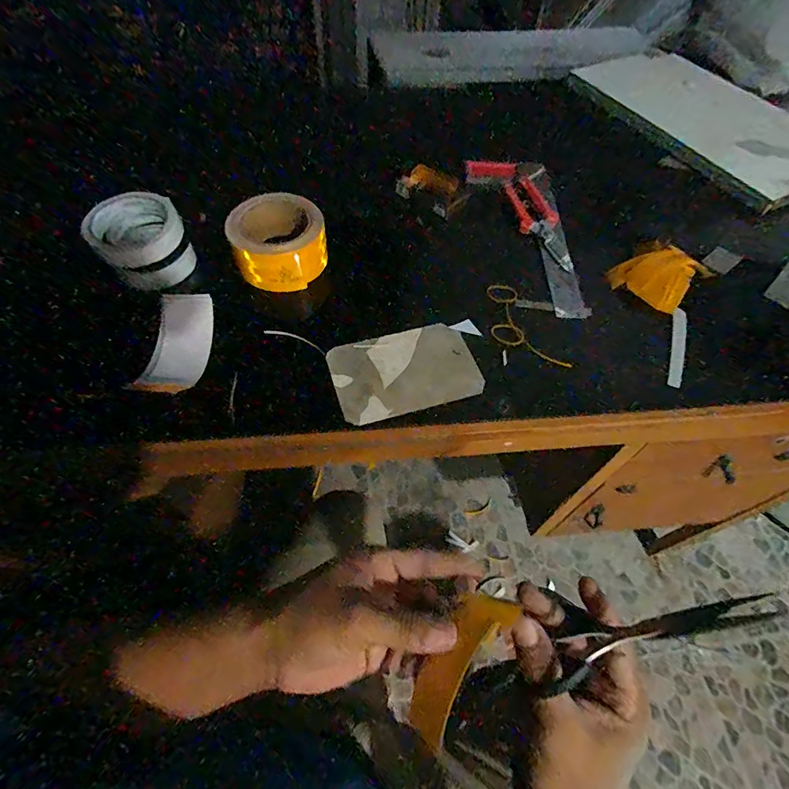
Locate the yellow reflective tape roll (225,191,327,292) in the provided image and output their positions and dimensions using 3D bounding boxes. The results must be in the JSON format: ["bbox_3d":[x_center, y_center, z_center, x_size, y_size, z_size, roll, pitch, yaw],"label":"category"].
[{"bbox_3d":[-0.140,-0.187,0.528,0.108,0.064,0.123,-22,61,-15],"label":"yellow reflective tape roll"}]

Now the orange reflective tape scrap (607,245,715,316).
[{"bbox_3d":[0.319,-0.147,0.535,0.094,0.036,0.080,33,62,17],"label":"orange reflective tape scrap"}]

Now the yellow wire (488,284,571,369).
[{"bbox_3d":[0.137,-0.077,0.502,0.057,0.004,0.136,-18,60,-13],"label":"yellow wire"}]

